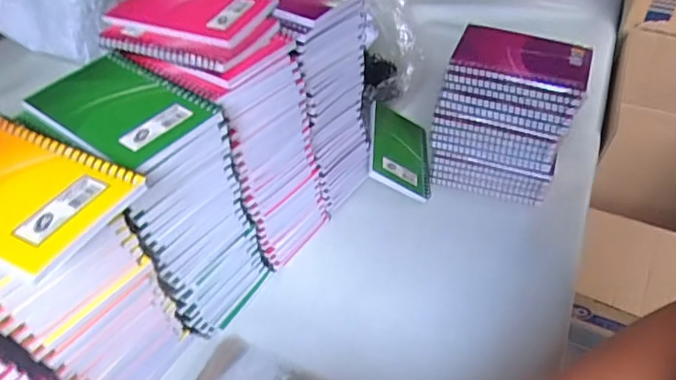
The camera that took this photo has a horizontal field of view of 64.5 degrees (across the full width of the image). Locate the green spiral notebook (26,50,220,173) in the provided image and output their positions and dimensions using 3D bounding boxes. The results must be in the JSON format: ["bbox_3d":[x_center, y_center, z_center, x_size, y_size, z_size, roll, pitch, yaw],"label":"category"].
[{"bbox_3d":[-0.156,-0.061,0.385,0.131,0.010,0.080,30,53,26],"label":"green spiral notebook"}]

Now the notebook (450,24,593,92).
[{"bbox_3d":[0.183,-0.134,0.532,0.127,0.013,0.080,17,48,16],"label":"notebook"}]

